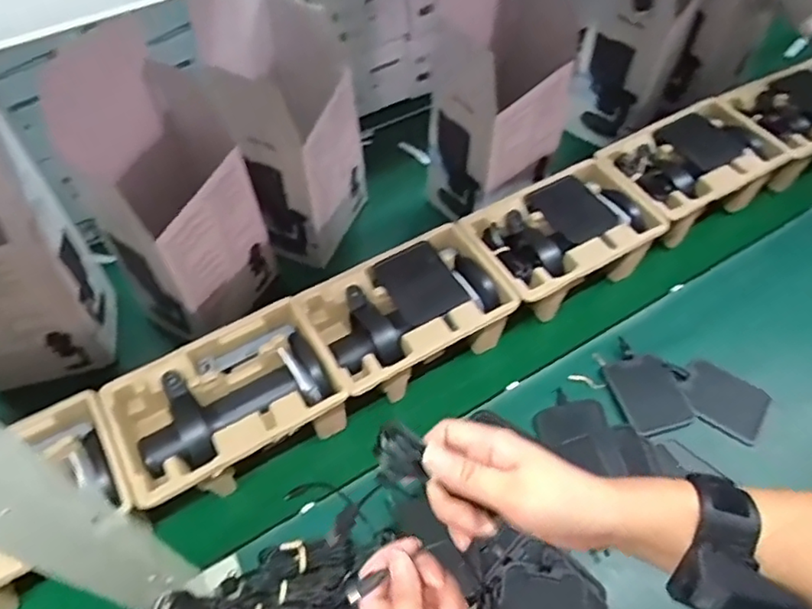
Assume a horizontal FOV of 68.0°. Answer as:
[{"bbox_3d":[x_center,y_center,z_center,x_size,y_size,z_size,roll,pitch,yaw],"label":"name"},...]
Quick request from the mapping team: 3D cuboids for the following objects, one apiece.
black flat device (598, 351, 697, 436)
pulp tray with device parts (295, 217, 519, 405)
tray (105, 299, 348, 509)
[{"bbox_3d":[0.287,0.104,0.710,0.076,0.007,0.096,-12,56,-8],"label":"black flat device"},{"bbox_3d":[-0.001,0.020,0.727,0.229,0.091,0.152,-29,60,-19],"label":"pulp tray with device parts"},{"bbox_3d":[-0.189,0.113,0.656,0.226,0.088,0.150,-28,60,-18],"label":"tray"}]

